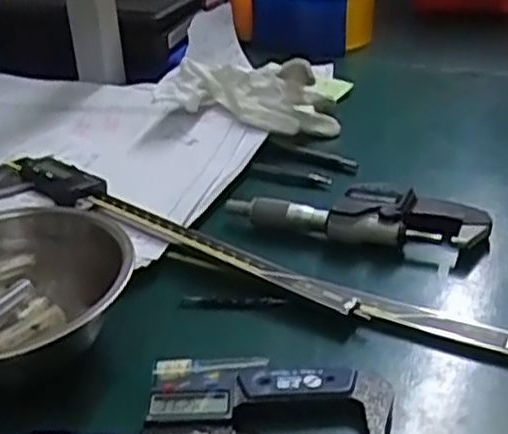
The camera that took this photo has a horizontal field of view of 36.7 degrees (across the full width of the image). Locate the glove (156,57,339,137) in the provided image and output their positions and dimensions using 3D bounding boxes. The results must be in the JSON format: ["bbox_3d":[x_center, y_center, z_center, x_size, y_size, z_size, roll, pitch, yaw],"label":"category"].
[{"bbox_3d":[-0.001,-0.097,0.613,0.137,0.048,0.081,5,31,13],"label":"glove"}]

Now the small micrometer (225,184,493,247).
[{"bbox_3d":[0.065,-0.004,0.483,0.159,0.026,0.042,6,31,13],"label":"small micrometer"}]

